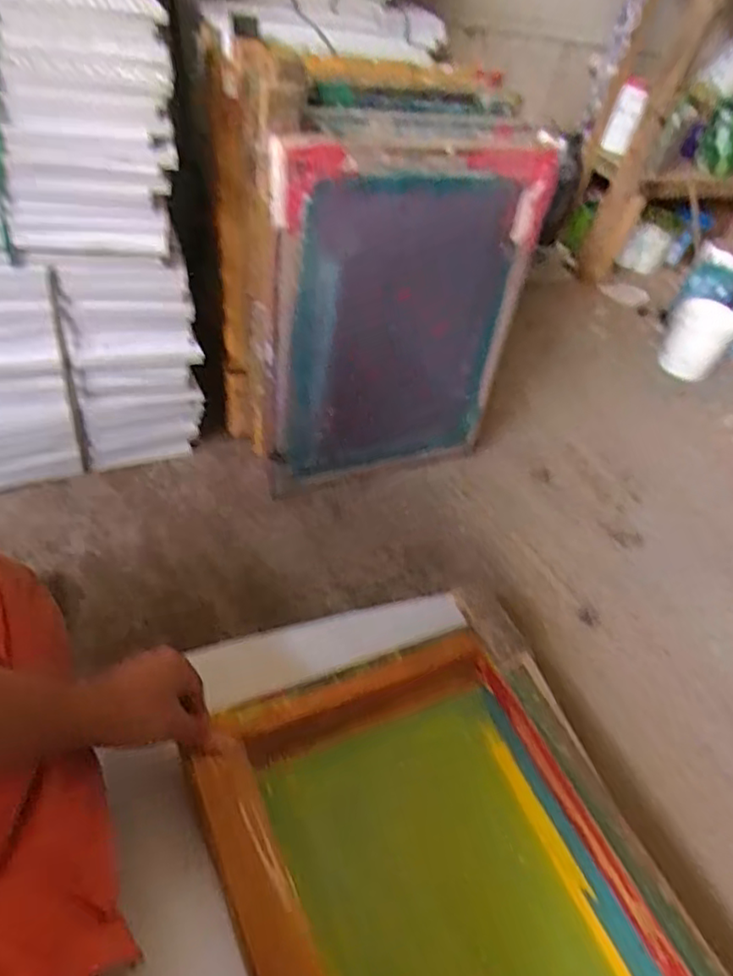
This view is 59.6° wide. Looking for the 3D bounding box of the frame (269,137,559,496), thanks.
[{"bbox_3d":[0.043,-0.196,0.840,0.350,0.464,0.061,-16,54,-23],"label":"frame"}]

